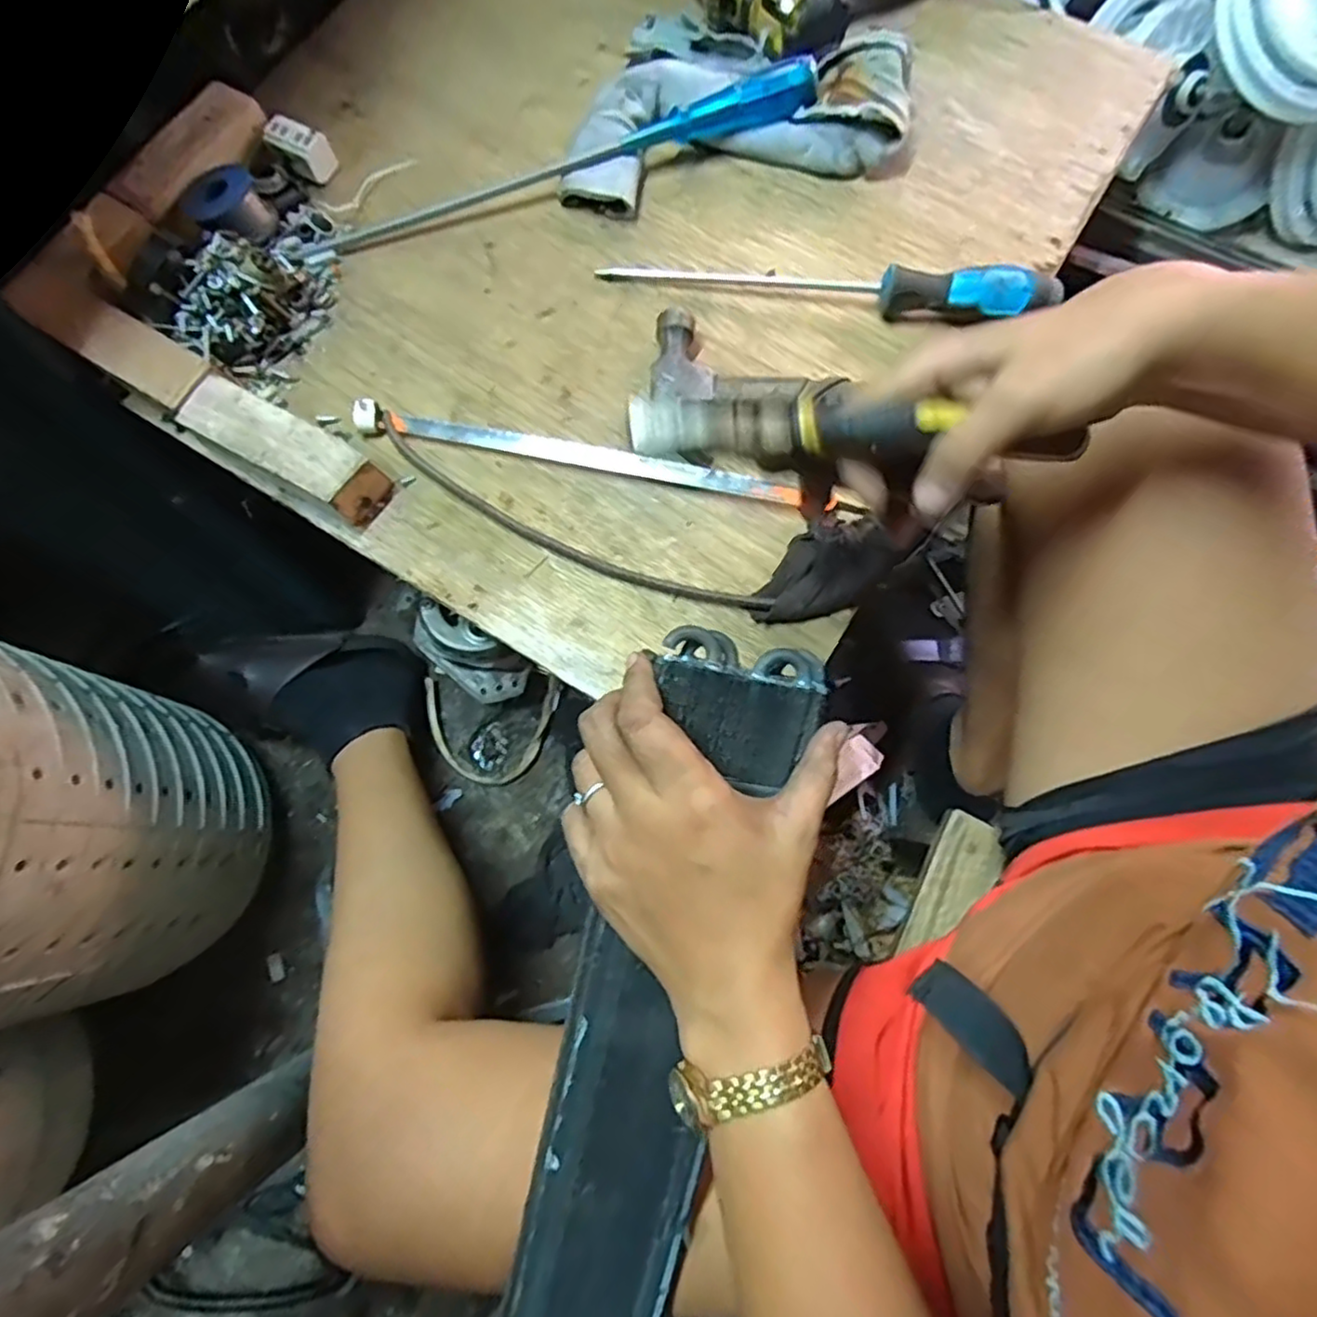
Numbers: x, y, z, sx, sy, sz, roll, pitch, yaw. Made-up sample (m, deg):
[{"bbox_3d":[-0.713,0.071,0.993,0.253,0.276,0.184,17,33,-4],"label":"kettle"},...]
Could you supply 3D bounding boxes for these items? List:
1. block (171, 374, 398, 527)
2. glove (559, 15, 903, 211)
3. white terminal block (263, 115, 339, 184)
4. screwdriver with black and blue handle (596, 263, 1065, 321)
[{"bbox_3d":[-0.236,-0.132,0.431,0.127,0.037,0.038,28,79,7],"label":"block"},{"bbox_3d":[0.055,-0.373,0.478,0.218,0.047,0.171,24,79,6],"label":"glove"},{"bbox_3d":[-0.265,-0.378,0.498,0.043,0.027,0.024,30,79,7],"label":"white terminal block"},{"bbox_3d":[0.109,-0.252,0.450,0.294,0.037,0.033,8,77,3],"label":"screwdriver with black and blue handle"}]

